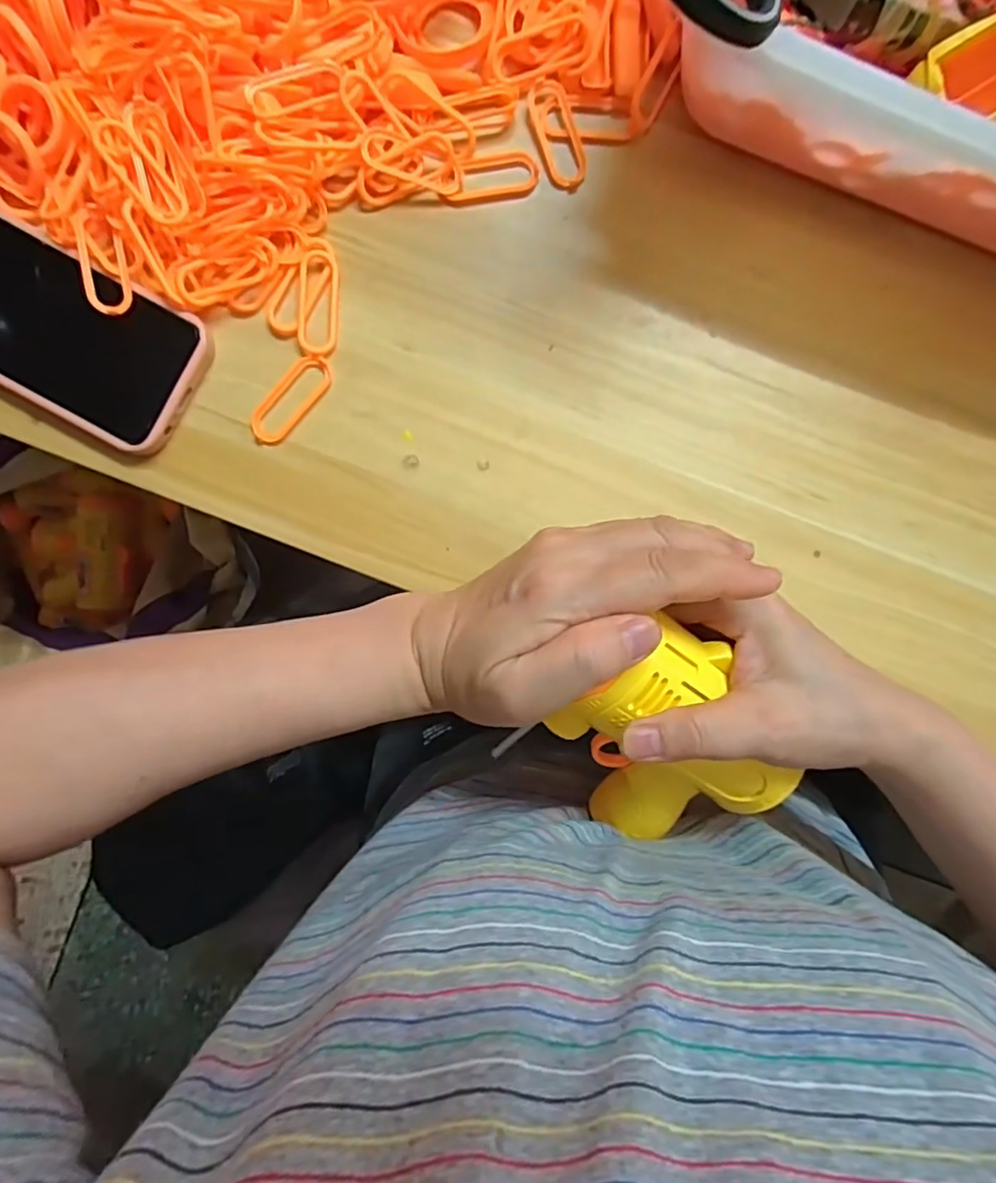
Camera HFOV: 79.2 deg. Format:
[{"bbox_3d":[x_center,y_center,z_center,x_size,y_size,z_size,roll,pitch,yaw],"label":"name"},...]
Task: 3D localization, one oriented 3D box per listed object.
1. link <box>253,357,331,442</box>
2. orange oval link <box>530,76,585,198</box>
[{"bbox_3d":[-0.112,-0.104,0.324,0.021,0.004,0.056,41,91,-1],"label":"link"},{"bbox_3d":[0.033,-0.244,0.322,0.023,0.007,0.055,-17,92,0],"label":"orange oval link"}]

